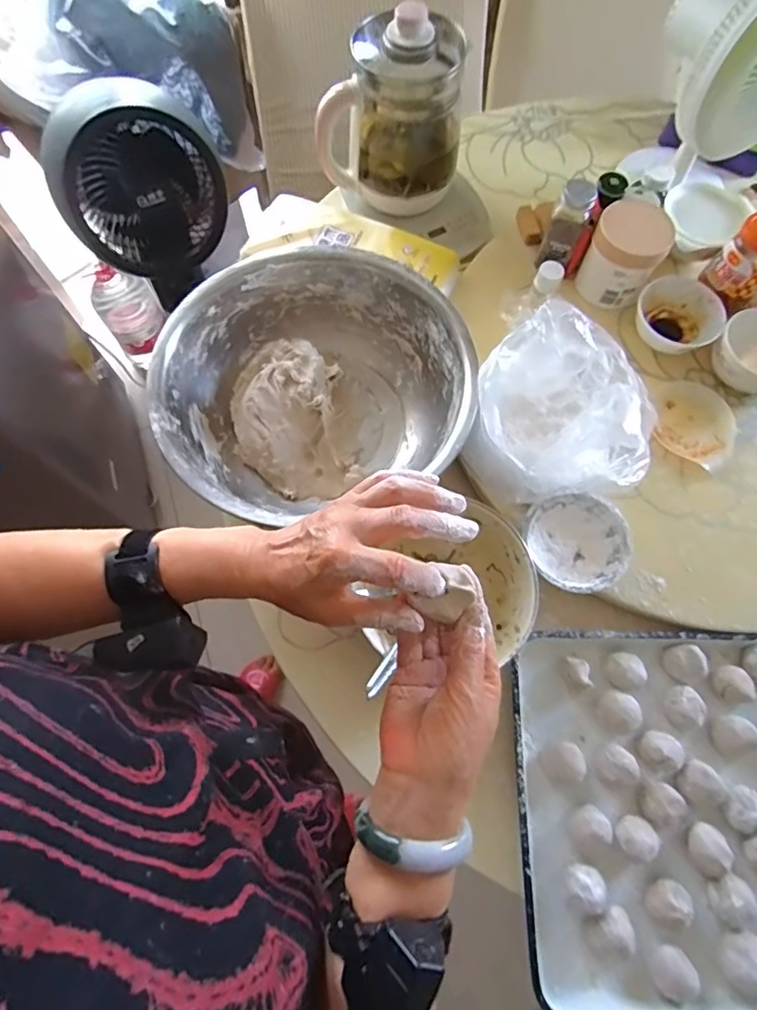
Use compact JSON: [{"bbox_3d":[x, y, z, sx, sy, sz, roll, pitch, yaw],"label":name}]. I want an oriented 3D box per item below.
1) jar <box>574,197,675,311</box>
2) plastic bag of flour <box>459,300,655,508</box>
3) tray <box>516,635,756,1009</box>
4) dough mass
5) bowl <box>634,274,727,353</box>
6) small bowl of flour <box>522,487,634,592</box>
[{"bbox_3d":[0.335,-0.344,0.734,0.089,0.116,0.097,0,70,-1],"label":"jar"},{"bbox_3d":[0.205,-0.102,0.616,0.182,0.143,0.195,11,70,3],"label":"plastic bag of flour"},{"bbox_3d":[0.395,0.329,0.565,0.465,0.051,0.358,1,70,-1],"label":"tray"},{"bbox_3d":[-0.118,-0.112,0.701,0.146,0.090,0.195,-11,71,-5],"label":"dough mass"},{"bbox_3d":[0.409,-0.257,0.728,0.117,0.048,0.112,0,70,-1],"label":"bowl"},{"bbox_3d":[0.233,0.044,0.620,0.109,0.046,0.112,0,70,-1],"label":"small bowl of flour"}]

